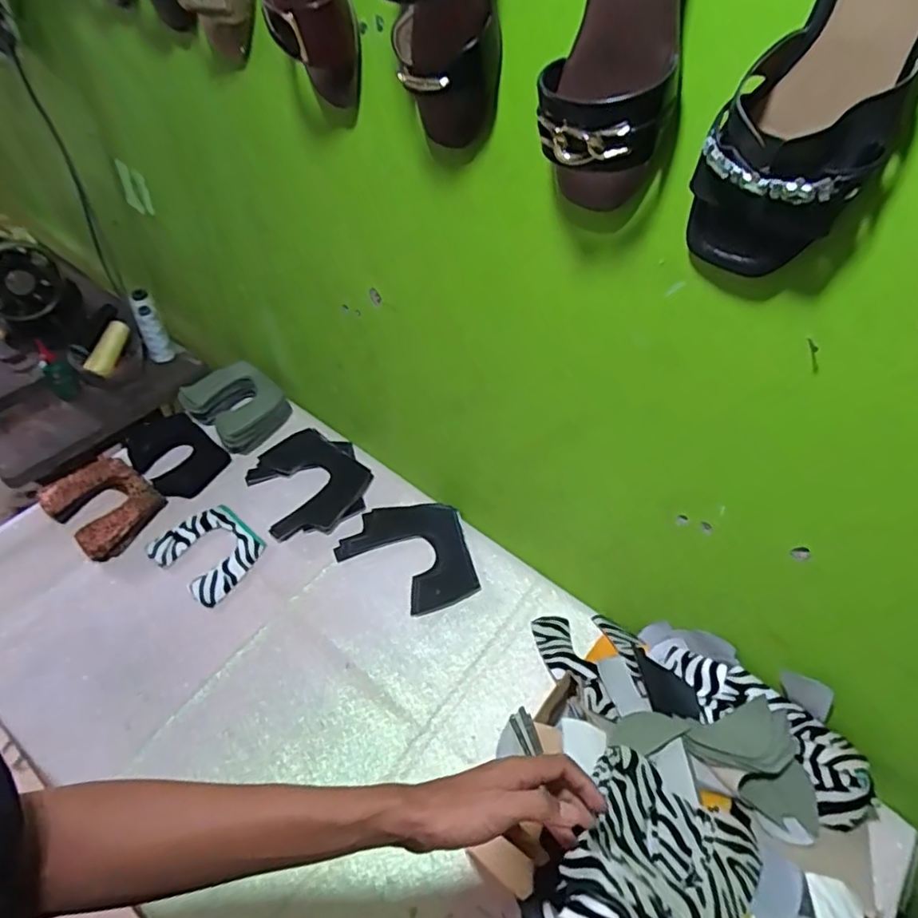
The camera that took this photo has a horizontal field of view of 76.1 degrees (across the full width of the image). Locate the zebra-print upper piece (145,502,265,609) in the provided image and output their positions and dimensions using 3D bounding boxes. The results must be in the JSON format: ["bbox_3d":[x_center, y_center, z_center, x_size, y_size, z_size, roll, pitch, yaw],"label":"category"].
[{"bbox_3d":[-0.374,0.140,0.886,0.146,0.012,0.126,35,56,23],"label":"zebra-print upper piece"}]

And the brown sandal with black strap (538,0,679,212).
[{"bbox_3d":[0.102,-0.269,0.364,0.084,0.232,0.054,14,50,7],"label":"brown sandal with black strap"}]

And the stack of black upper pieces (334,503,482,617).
[{"bbox_3d":[-0.079,0.147,0.889,0.191,0.013,0.181,-10,51,-12],"label":"stack of black upper pieces"}]

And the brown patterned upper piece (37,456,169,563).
[{"bbox_3d":[-0.546,0.071,0.908,0.159,0.037,0.132,33,55,22],"label":"brown patterned upper piece"}]

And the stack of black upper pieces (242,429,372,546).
[{"bbox_3d":[-0.245,0.037,0.959,0.174,0.017,0.193,-28,57,-25],"label":"stack of black upper pieces"}]

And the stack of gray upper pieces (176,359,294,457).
[{"bbox_3d":[-0.386,-0.093,1.024,0.151,0.061,0.135,33,55,21],"label":"stack of gray upper pieces"}]

